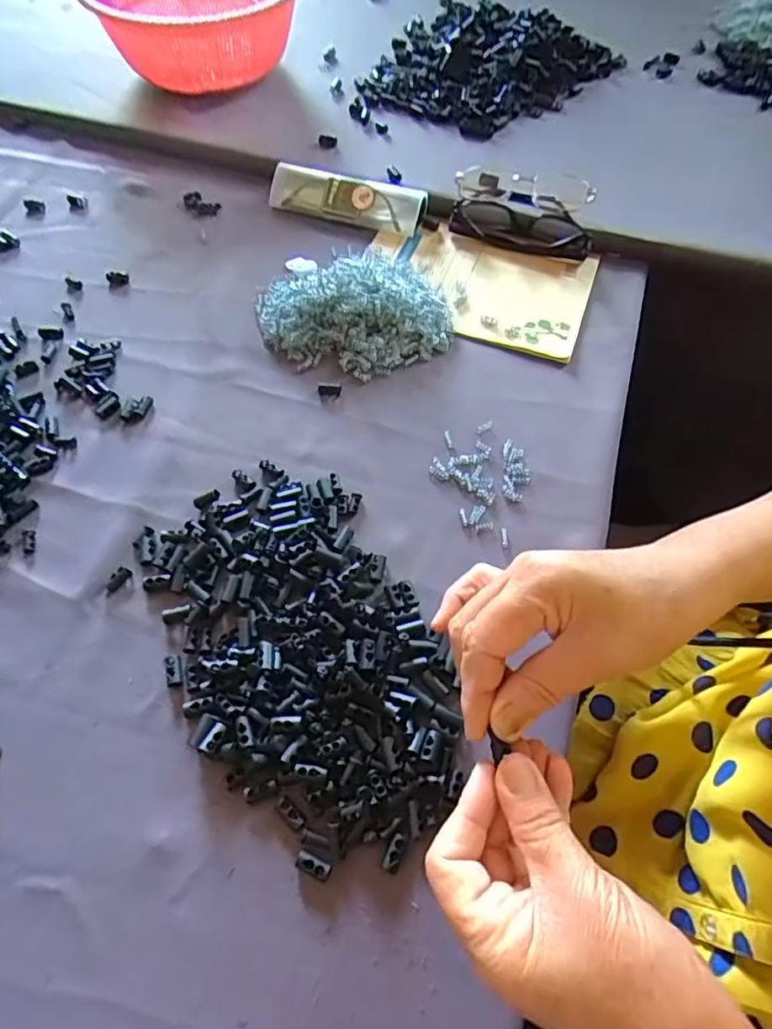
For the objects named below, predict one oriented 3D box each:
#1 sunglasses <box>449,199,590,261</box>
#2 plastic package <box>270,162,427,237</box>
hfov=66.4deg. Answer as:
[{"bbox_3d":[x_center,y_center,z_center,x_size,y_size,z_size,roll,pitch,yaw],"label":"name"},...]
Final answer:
[{"bbox_3d":[0.125,-0.265,0.547,0.126,0.033,0.033,18,62,11],"label":"sunglasses"},{"bbox_3d":[-0.040,-0.306,0.571,0.153,0.011,0.042,17,105,10],"label":"plastic package"}]

